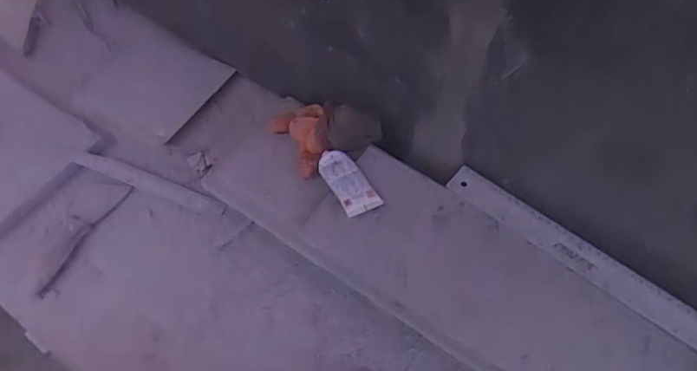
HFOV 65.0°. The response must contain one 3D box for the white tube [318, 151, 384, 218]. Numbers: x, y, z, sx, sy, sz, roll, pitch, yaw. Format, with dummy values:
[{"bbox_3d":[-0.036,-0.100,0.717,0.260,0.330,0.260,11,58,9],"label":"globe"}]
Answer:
[{"bbox_3d":[-0.003,-0.003,0.630,0.041,0.018,0.087,-24,60,-18],"label":"white tube"}]

